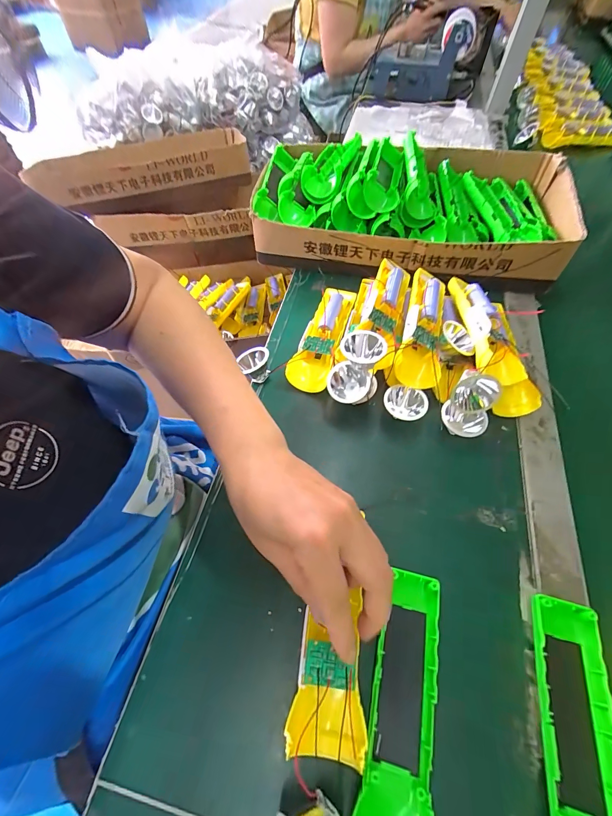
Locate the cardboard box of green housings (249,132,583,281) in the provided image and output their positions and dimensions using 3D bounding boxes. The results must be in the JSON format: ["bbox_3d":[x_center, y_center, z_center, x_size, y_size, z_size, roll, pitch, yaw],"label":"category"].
[{"bbox_3d":[0.146,-0.287,0.474,0.426,0.111,0.228,10,60,8],"label":"cardboard box of green housings"}]

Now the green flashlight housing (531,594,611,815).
[{"bbox_3d":[0.179,0.218,0.217,0.052,0.026,0.158,14,60,10],"label":"green flashlight housing"}]

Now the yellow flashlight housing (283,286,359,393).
[{"bbox_3d":[0.024,-0.090,0.404,0.042,0.031,0.157,16,60,11],"label":"yellow flashlight housing"}]

